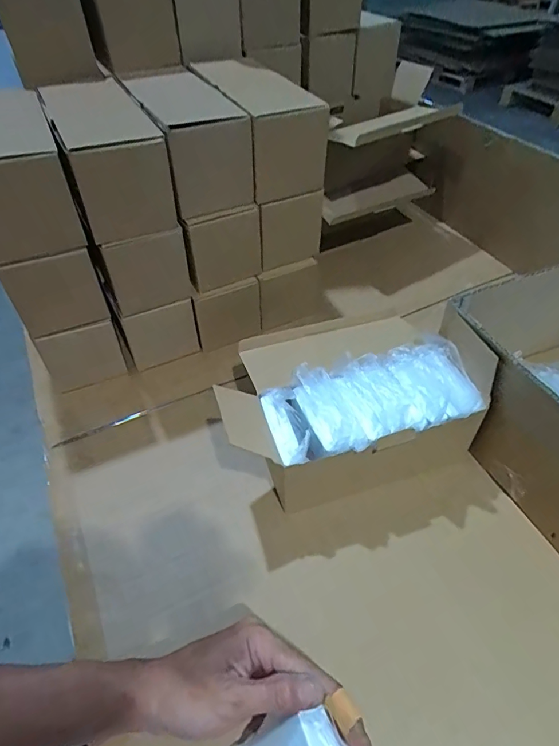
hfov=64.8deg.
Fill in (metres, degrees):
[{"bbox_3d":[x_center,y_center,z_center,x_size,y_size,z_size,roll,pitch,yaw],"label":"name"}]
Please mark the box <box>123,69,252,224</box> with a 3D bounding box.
[{"bbox_3d":[-0.100,-0.275,0.531,0.097,0.110,0.150,-18,47,-18],"label":"box"}]

